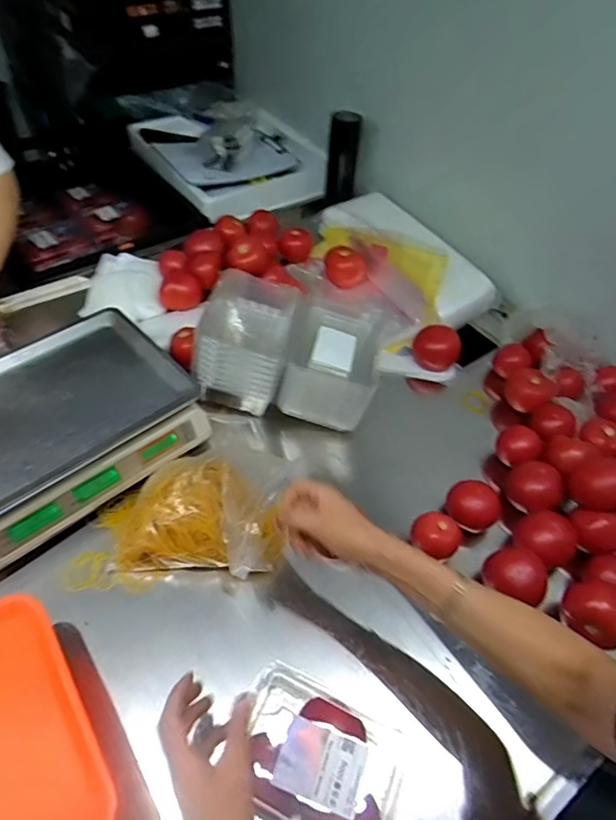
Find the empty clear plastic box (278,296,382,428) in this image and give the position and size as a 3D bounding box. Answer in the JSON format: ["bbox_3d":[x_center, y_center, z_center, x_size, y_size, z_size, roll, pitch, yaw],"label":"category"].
[{"bbox_3d":[0.043,-0.085,0.858,0.137,0.102,0.200,10,51,4],"label":"empty clear plastic box"}]

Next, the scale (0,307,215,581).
[{"bbox_3d":[-0.345,0.021,0.729,0.345,0.086,0.263,-34,60,-27],"label":"scale"}]

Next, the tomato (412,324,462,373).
[{"bbox_3d":[0.229,-0.116,0.936,0.082,0.062,0.071,16,51,9],"label":"tomato"}]

